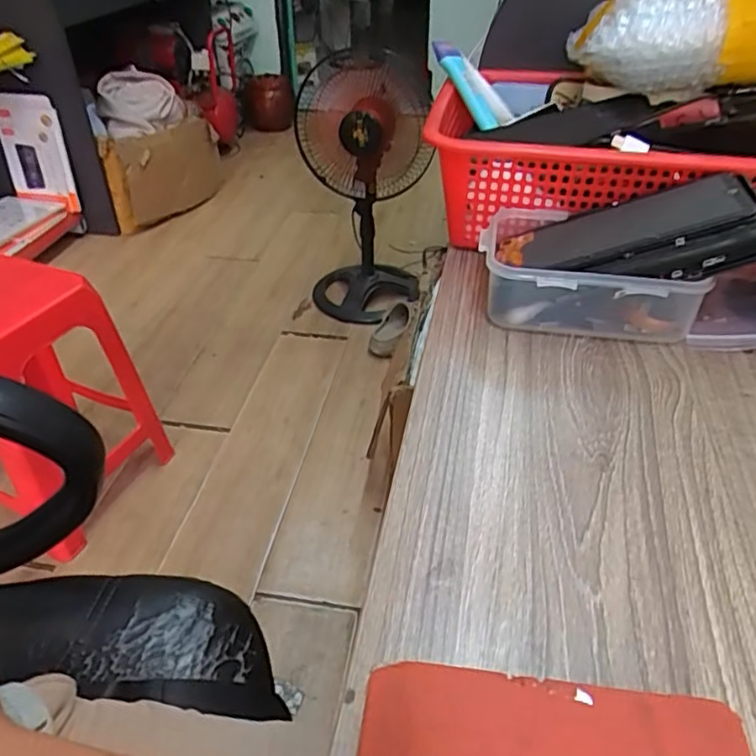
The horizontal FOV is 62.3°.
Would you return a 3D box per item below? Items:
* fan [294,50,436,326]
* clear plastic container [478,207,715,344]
[{"bbox_3d":[-0.033,-0.485,1.659,0.345,0.645,0.323,-4,39,-3],"label":"fan"},{"bbox_3d":[0.139,-0.072,0.429,0.137,0.050,0.103,6,40,9],"label":"clear plastic container"}]

